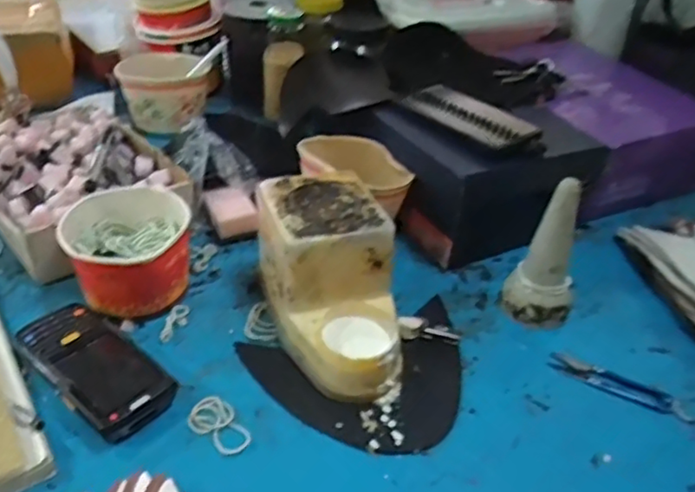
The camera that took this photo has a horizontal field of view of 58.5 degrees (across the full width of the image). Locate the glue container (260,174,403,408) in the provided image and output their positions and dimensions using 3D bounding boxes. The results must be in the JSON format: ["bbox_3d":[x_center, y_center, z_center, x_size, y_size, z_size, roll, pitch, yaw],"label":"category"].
[{"bbox_3d":[-0.012,0.032,0.556,0.106,0.116,0.190,-10,39,-19],"label":"glue container"}]

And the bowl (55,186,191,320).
[{"bbox_3d":[-0.205,0.003,0.590,0.107,0.075,0.136,-8,38,-17],"label":"bowl"}]

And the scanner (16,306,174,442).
[{"bbox_3d":[-0.206,0.102,0.507,0.144,0.031,0.069,30,43,29],"label":"scanner"}]

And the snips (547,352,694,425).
[{"bbox_3d":[0.242,0.124,0.552,0.121,0.005,0.025,21,39,21],"label":"snips"}]

